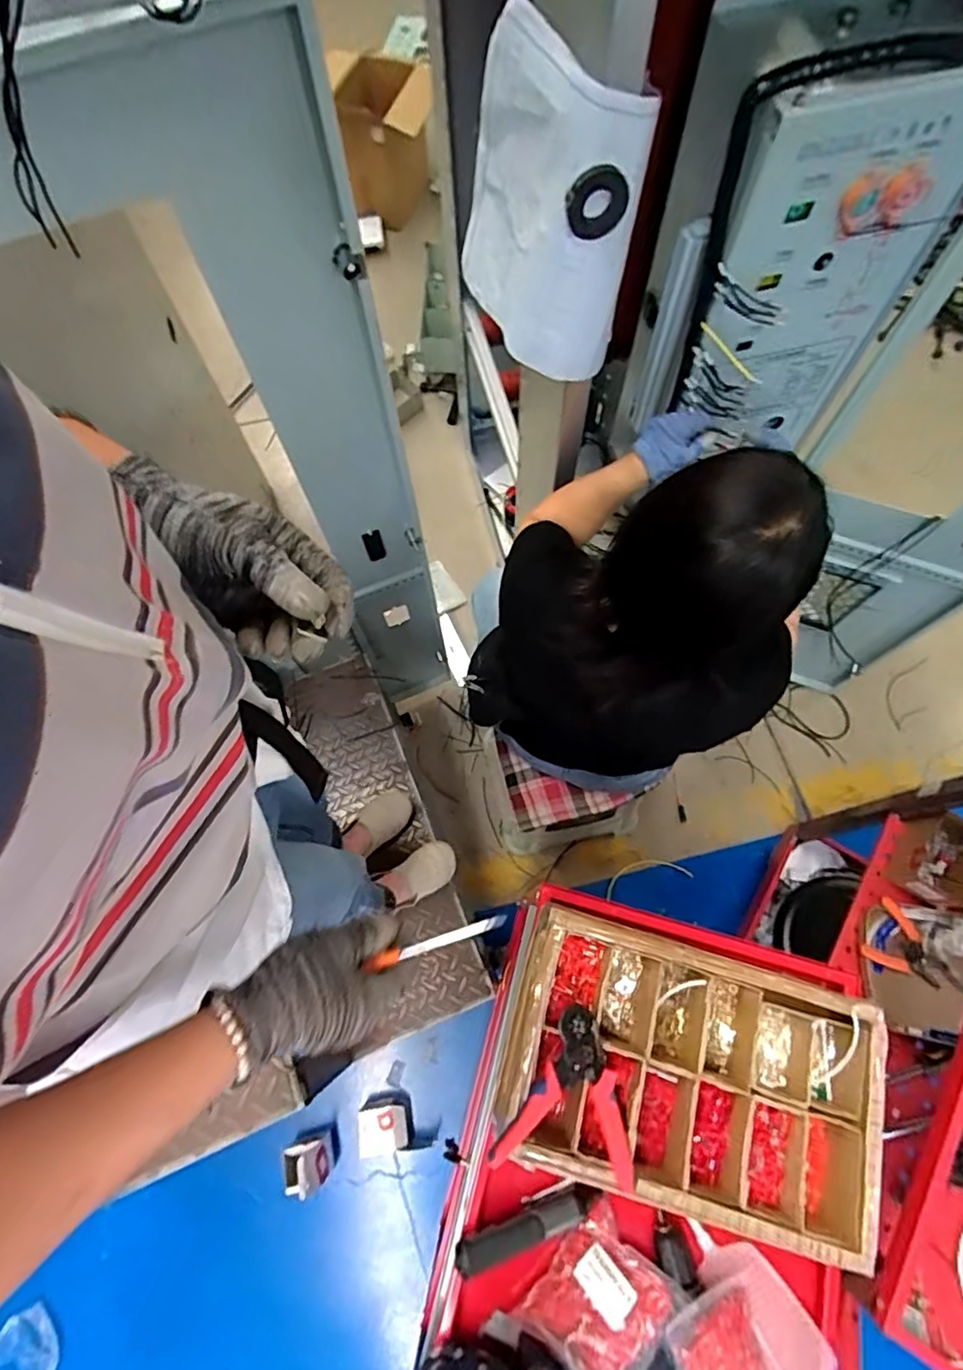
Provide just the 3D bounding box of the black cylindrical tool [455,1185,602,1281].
[{"bbox_3d":[0.057,0.626,0.688,0.179,0.025,0.031,-7,65,-21],"label":"black cylindrical tool"}]

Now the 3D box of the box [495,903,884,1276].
[{"bbox_3d":[0.245,0.436,0.694,0.394,0.110,0.267,14,71,7],"label":"box"}]

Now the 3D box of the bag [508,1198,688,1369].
[{"bbox_3d":[0.130,0.690,0.661,0.147,0.040,0.121,-38,51,-20],"label":"bag"}]

